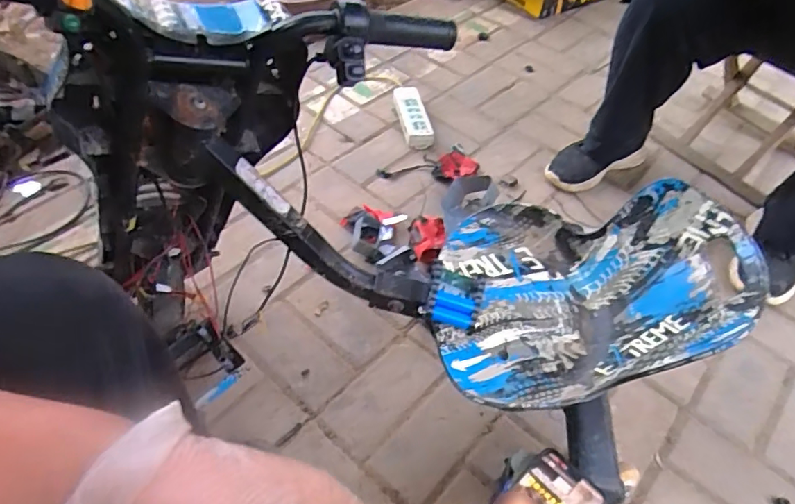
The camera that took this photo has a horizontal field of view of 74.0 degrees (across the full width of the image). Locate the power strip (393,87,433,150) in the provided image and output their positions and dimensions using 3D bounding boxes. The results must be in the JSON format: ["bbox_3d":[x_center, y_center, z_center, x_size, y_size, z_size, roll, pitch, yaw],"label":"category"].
[{"bbox_3d":[0.033,-0.315,1.215,0.062,0.038,0.204,-9,51,-9],"label":"power strip"}]

